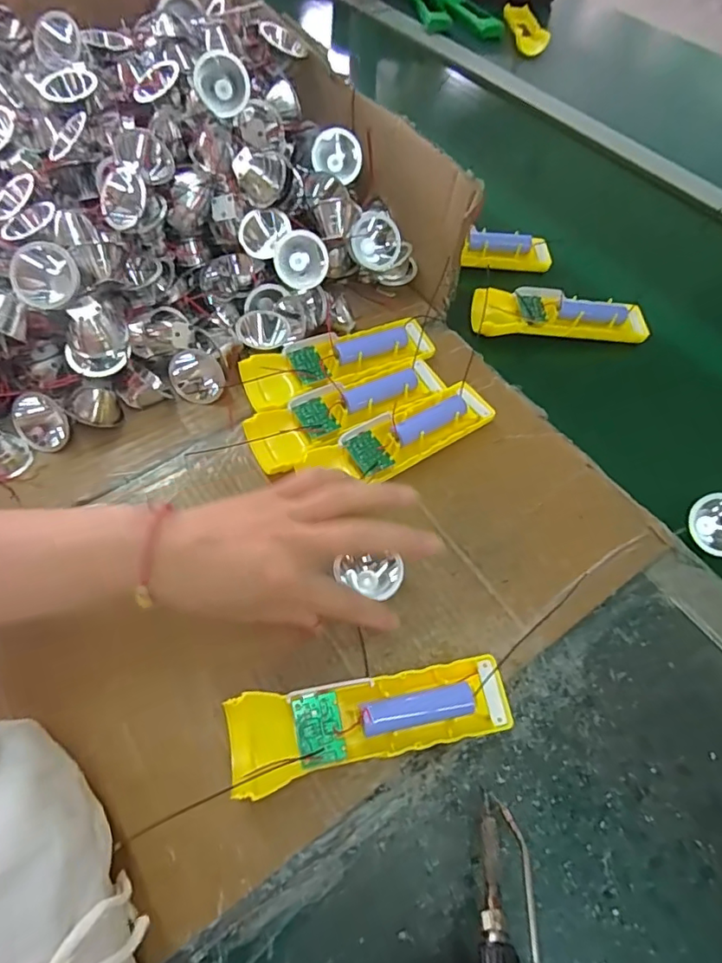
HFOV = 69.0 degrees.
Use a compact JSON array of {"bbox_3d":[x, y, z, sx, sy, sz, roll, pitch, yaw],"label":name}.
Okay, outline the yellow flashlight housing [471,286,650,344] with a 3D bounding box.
[{"bbox_3d":[0.185,-0.154,0.490,0.158,0.024,0.048,12,62,8],"label":"yellow flashlight housing"}]

